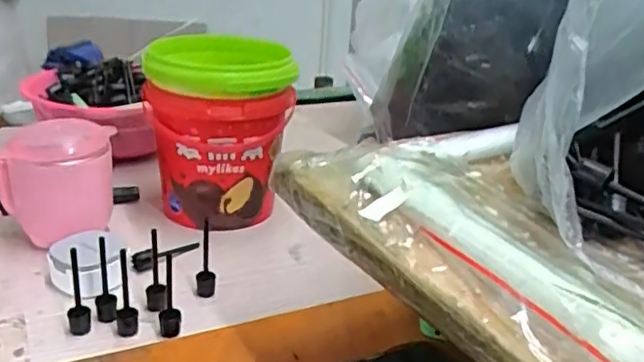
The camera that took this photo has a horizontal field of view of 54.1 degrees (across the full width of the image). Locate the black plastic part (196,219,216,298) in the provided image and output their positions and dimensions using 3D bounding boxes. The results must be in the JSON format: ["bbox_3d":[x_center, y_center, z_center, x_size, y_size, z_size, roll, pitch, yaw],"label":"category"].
[{"bbox_3d":[-0.088,0.060,0.477,0.014,0.063,0.018,-1,24,-13],"label":"black plastic part"}]

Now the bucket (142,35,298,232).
[{"bbox_3d":[-0.096,-0.043,0.589,0.126,0.161,0.125,-1,24,-13],"label":"bucket"}]

